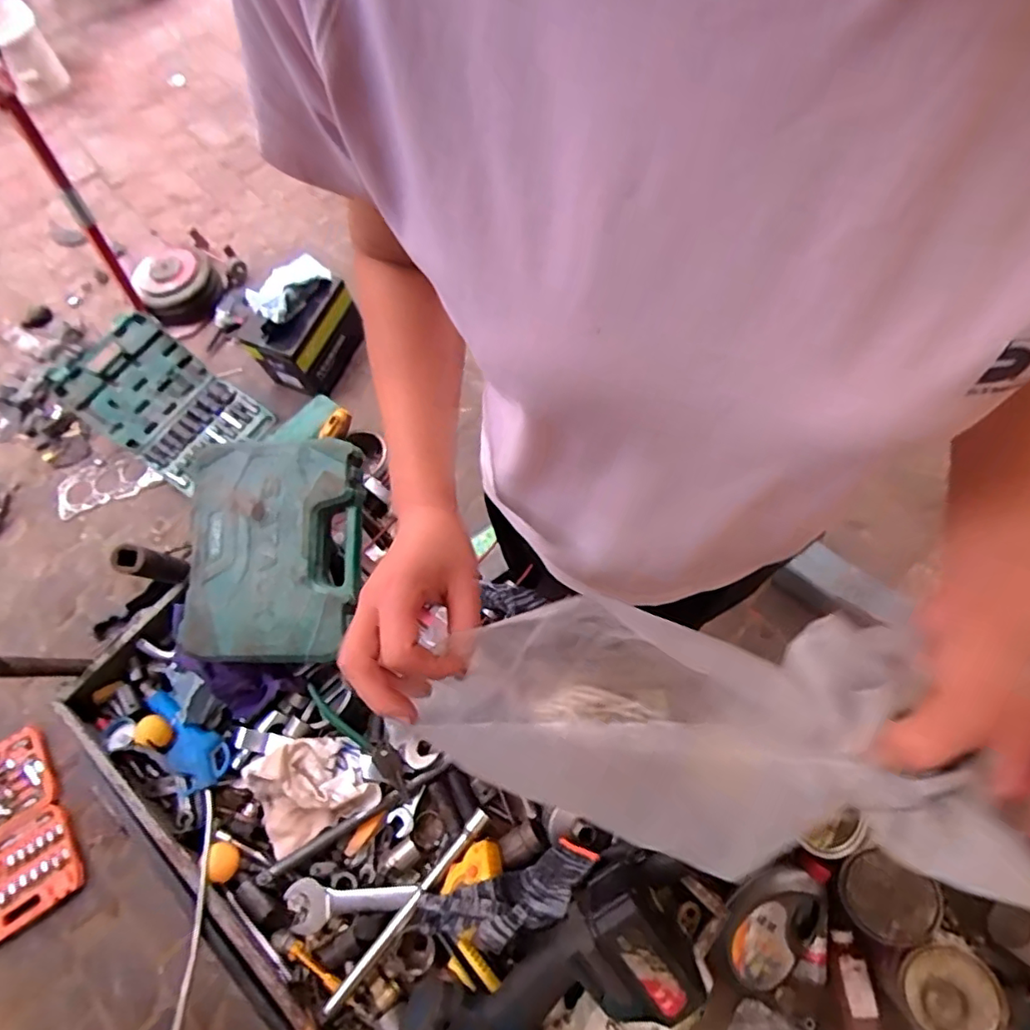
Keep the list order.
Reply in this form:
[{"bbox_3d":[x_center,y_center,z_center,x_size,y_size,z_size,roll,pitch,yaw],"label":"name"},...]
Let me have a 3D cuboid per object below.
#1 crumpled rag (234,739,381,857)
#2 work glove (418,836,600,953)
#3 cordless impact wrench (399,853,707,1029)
[{"bbox_3d":[-0.225,0.296,0.638,0.132,0.039,0.100,-26,69,-7],"label":"crumpled rag"},{"bbox_3d":[-0.002,0.358,0.544,0.169,0.068,0.057,-20,68,-4],"label":"work glove"},{"bbox_3d":[0.035,0.417,0.507,0.255,0.085,0.116,-34,68,3],"label":"cordless impact wrench"}]

